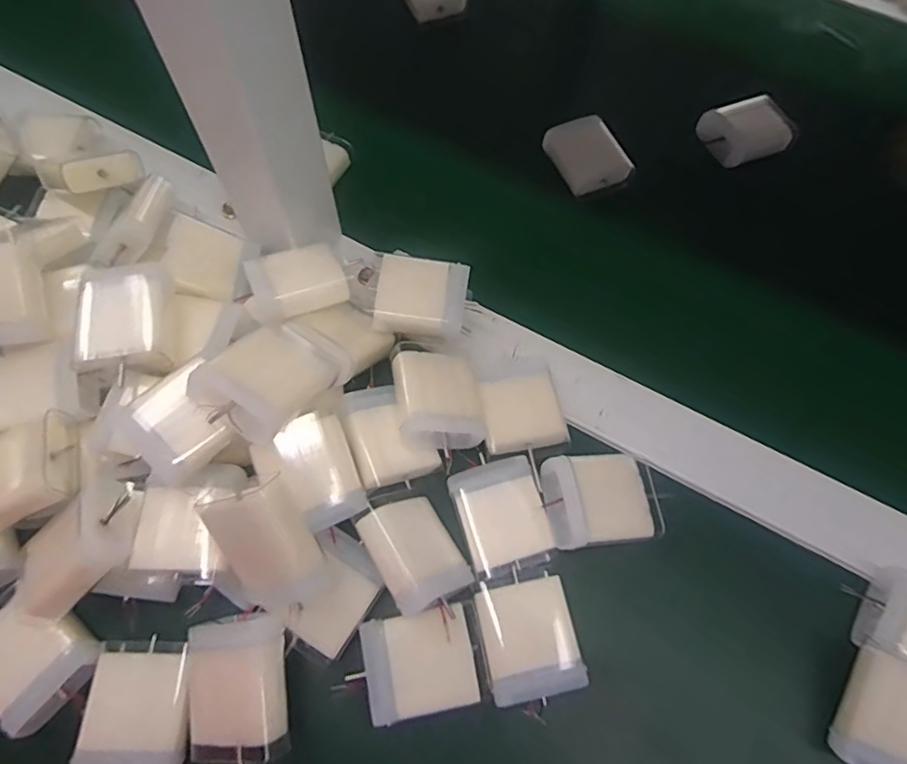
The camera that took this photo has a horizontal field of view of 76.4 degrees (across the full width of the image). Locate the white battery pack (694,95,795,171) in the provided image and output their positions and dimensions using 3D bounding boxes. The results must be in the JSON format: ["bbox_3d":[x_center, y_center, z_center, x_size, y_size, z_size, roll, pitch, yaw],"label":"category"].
[{"bbox_3d":[0.198,-0.169,0.387,0.055,0.016,0.041,-18,67,-11],"label":"white battery pack"}]

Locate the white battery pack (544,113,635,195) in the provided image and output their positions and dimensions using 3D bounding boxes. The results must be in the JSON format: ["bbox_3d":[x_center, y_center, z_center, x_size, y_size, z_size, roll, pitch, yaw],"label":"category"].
[{"bbox_3d":[0.087,-0.148,0.376,0.040,0.016,0.050,-22,67,-12],"label":"white battery pack"}]

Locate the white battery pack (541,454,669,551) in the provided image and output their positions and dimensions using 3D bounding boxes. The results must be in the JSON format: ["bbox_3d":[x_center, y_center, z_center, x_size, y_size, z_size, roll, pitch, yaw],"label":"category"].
[{"bbox_3d":[0.071,0.056,0.275,0.053,0.017,0.041,-1,68,-22],"label":"white battery pack"}]

